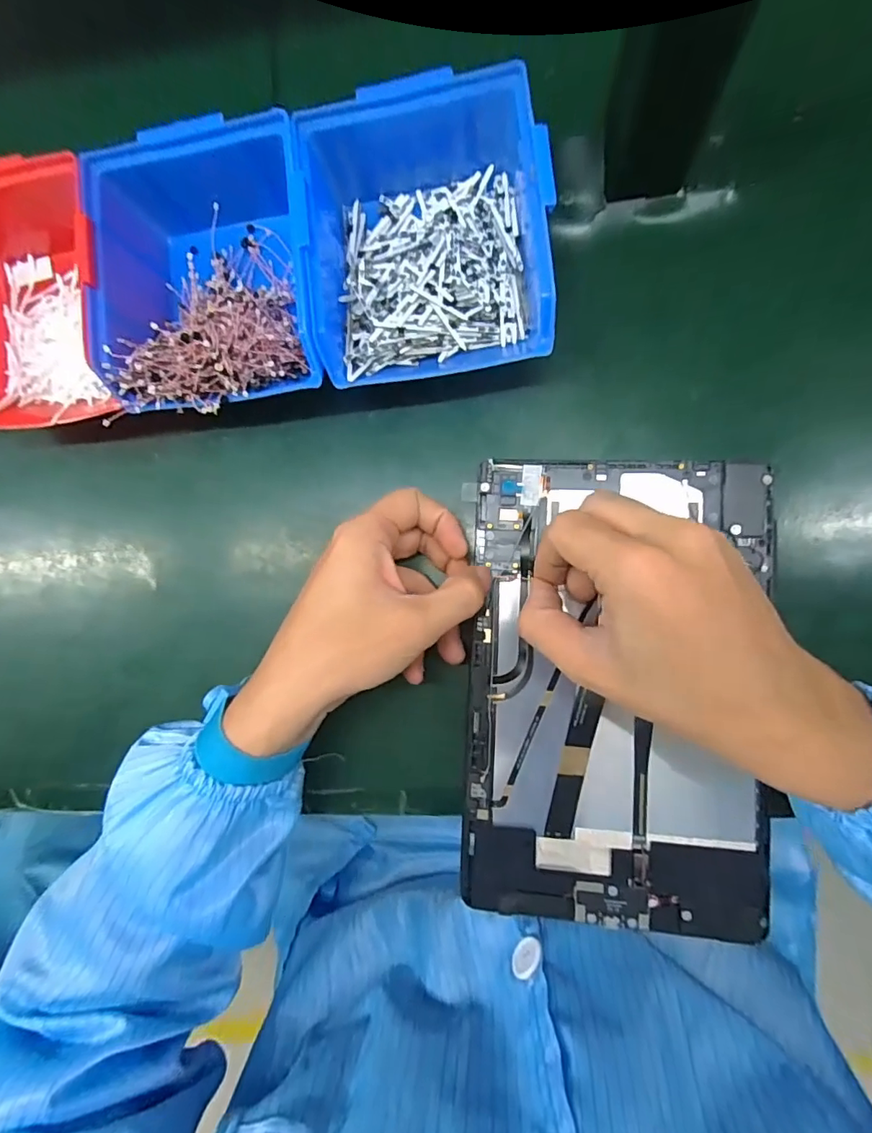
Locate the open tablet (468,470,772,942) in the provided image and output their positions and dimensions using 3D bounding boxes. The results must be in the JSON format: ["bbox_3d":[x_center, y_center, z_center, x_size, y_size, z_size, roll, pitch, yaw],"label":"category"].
[{"bbox_3d":[0.093,0.063,0.270,0.148,0.015,0.237,2,90,8],"label":"open tablet"}]

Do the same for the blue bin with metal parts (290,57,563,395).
[{"bbox_3d":[-0.006,-0.184,0.283,0.125,0.063,0.156,-9,85,6],"label":"blue bin with metal parts"}]

